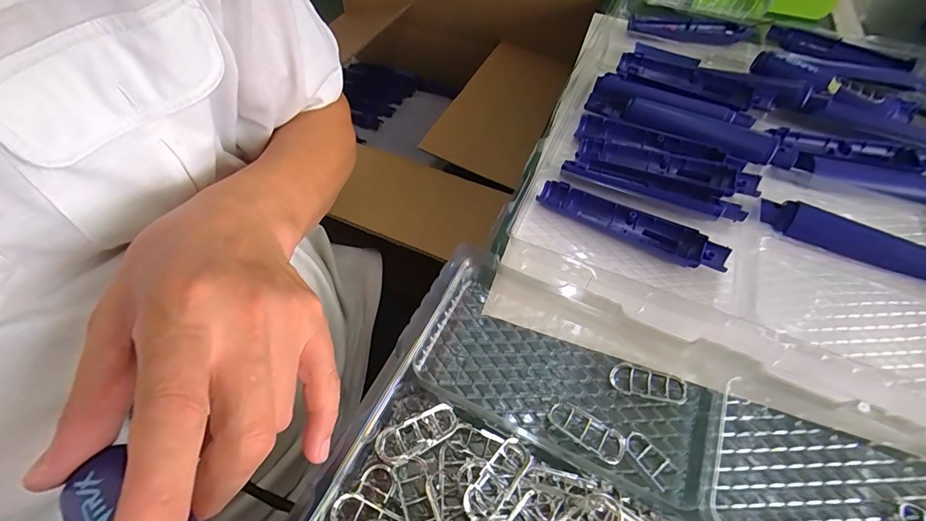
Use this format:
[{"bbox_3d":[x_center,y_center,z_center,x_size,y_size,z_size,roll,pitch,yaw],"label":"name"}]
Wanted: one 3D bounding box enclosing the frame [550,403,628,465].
[{"bbox_3d":[0.083,0.114,0.284,0.052,0.009,0.023,28,58,17],"label":"frame"}]

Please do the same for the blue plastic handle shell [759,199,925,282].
[{"bbox_3d":[0.359,-0.019,0.380,0.165,0.014,0.046,27,58,16],"label":"blue plastic handle shell"}]

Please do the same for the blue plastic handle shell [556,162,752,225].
[{"bbox_3d":[0.180,-0.071,0.402,0.166,0.013,0.028,22,57,13],"label":"blue plastic handle shell"}]

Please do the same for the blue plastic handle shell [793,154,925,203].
[{"bbox_3d":[0.418,-0.085,0.430,0.167,0.018,0.034,13,55,7],"label":"blue plastic handle shell"}]

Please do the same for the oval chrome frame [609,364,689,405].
[{"bbox_3d":[0.134,0.088,0.303,0.056,0.008,0.021,12,55,7],"label":"oval chrome frame"}]

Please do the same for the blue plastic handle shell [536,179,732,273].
[{"bbox_3d":[0.149,-0.033,0.383,0.164,0.019,0.034,29,59,18],"label":"blue plastic handle shell"}]

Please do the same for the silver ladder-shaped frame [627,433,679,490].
[{"bbox_3d":[0.122,0.129,0.277,0.019,0.005,0.034,-32,61,-22],"label":"silver ladder-shaped frame"}]

